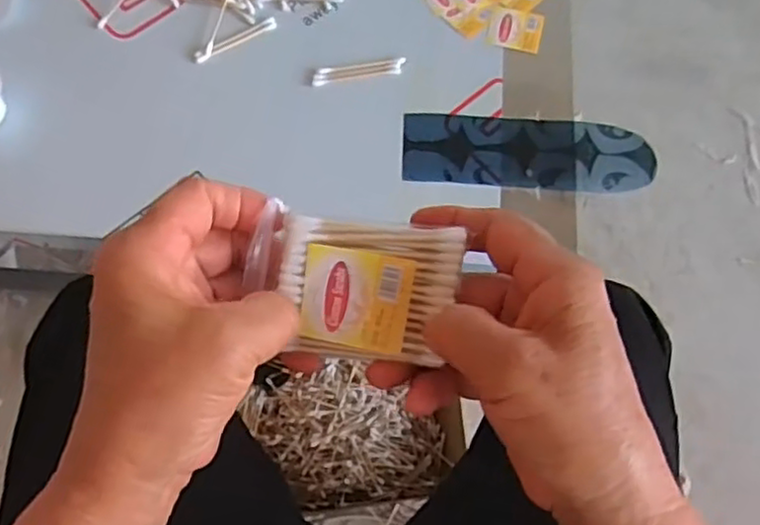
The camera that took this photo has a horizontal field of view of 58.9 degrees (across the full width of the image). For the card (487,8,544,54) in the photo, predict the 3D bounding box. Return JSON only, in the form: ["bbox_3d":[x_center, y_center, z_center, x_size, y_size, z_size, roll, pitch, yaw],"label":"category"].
[{"bbox_3d":[0.113,-0.195,0.559,0.042,0.004,0.039,14,70,4],"label":"card"}]

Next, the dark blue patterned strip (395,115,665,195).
[{"bbox_3d":[0.115,-0.085,0.523,0.191,0.007,0.060,4,70,1],"label":"dark blue patterned strip"}]

